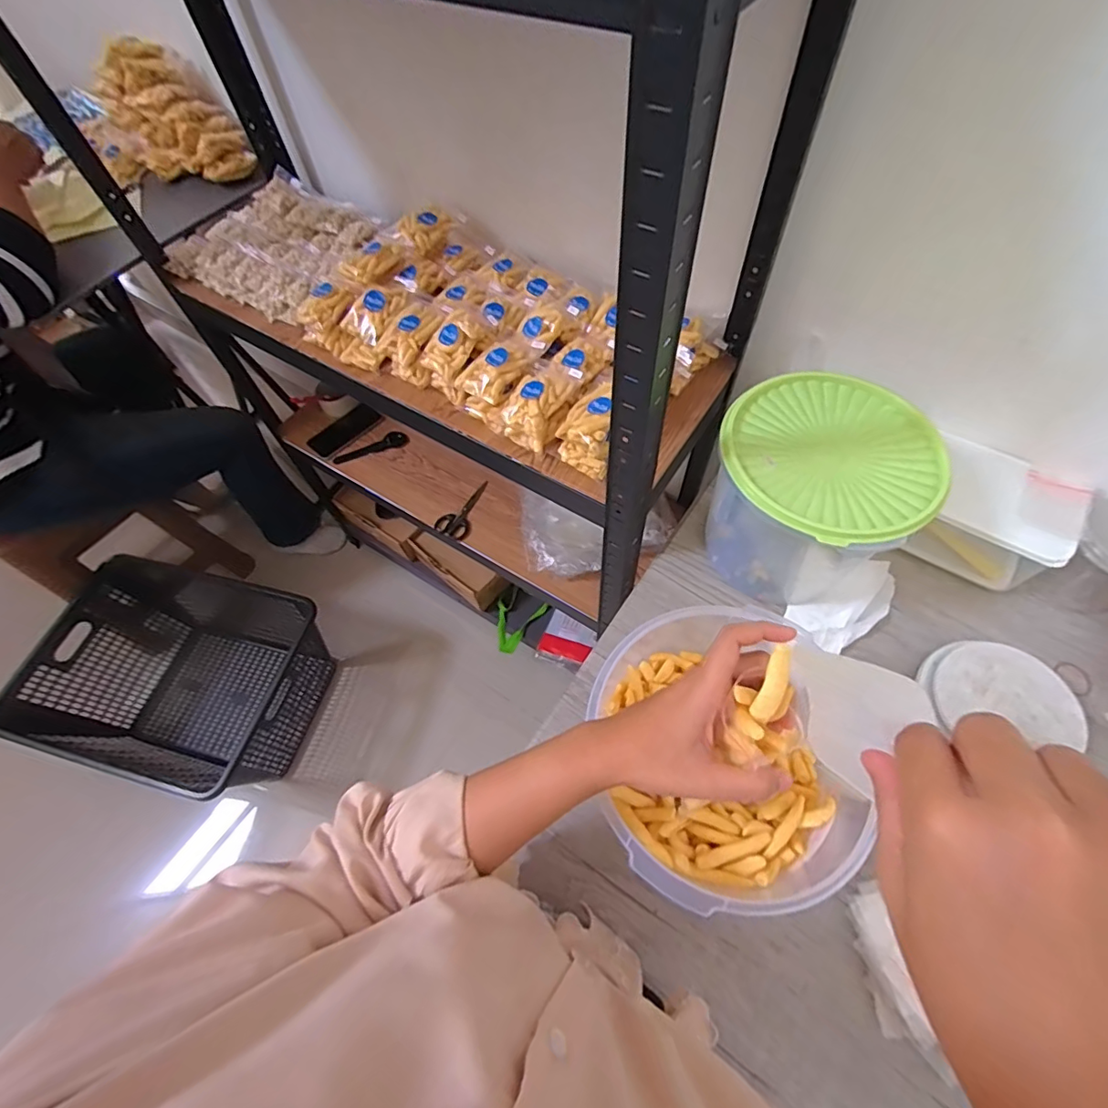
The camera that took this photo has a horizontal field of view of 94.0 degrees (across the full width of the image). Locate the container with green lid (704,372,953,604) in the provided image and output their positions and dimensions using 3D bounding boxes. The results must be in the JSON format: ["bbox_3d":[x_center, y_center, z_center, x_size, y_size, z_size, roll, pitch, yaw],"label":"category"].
[{"bbox_3d":[0.280,-0.059,0.587,0.195,0.186,0.205,-1,60,2],"label":"container with green lid"}]

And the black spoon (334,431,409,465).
[{"bbox_3d":[-0.398,-0.235,1.127,0.158,0.020,0.047,-20,61,-8],"label":"black spoon"}]

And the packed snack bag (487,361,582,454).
[{"bbox_3d":[-0.023,-0.186,0.635,0.078,0.055,0.098,30,66,18],"label":"packed snack bag"}]

